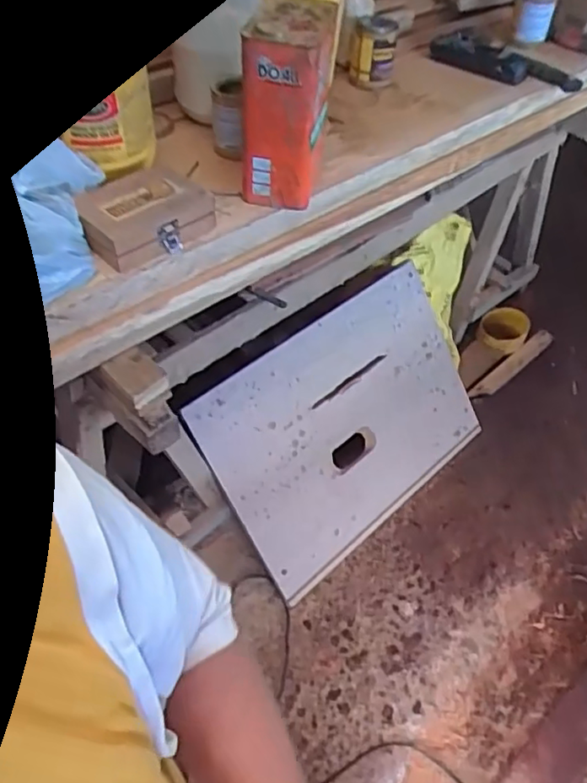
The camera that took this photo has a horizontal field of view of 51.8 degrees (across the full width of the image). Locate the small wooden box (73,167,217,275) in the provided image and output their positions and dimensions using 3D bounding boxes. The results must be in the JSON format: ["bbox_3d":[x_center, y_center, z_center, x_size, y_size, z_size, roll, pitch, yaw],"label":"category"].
[{"bbox_3d":[-0.205,-0.245,0.845,0.123,0.066,0.164,31,56,23],"label":"small wooden box"}]

